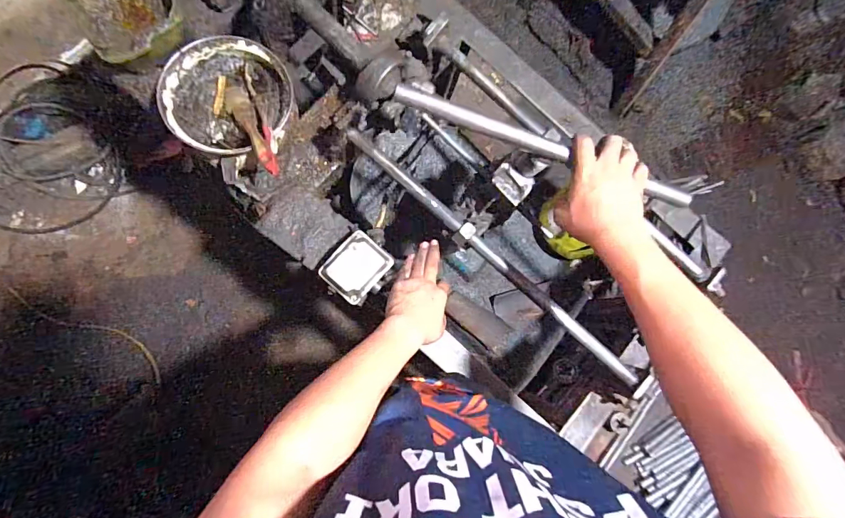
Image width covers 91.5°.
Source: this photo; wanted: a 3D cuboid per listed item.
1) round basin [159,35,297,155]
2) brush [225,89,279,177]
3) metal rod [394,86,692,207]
[{"bbox_3d":[-0.281,-0.236,0.600,0.170,0.055,0.170,1,83,-7],"label":"round basin"},{"bbox_3d":[-0.237,-0.180,0.576,0.031,0.018,0.172,-29,65,-8],"label":"brush"},{"bbox_3d":[0.138,-0.133,0.485,0.351,0.023,0.023,19,85,-5],"label":"metal rod"}]

